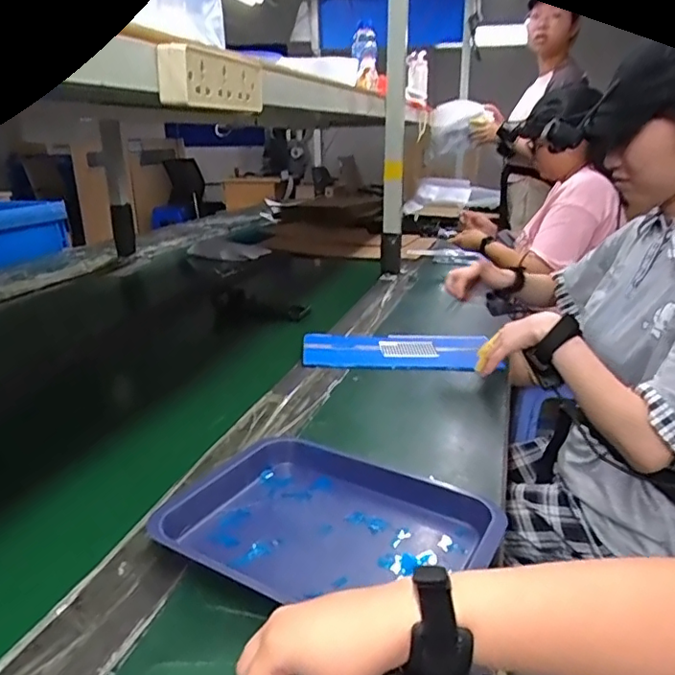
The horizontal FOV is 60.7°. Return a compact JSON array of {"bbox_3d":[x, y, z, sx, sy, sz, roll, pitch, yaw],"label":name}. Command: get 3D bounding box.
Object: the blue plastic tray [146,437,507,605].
[{"bbox_3d":[-0.013,0.172,0.536,0.280,0.033,0.212,11,22,29],"label":"blue plastic tray"}]

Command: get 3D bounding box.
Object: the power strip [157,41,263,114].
[{"bbox_3d":[-0.121,-0.260,0.585,0.032,0.052,0.161,5,20,17],"label":"power strip"}]

